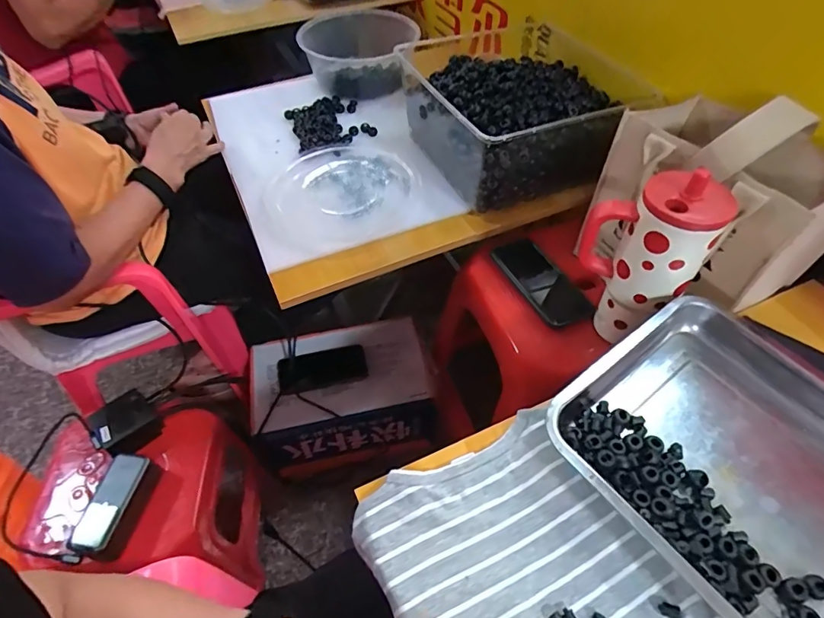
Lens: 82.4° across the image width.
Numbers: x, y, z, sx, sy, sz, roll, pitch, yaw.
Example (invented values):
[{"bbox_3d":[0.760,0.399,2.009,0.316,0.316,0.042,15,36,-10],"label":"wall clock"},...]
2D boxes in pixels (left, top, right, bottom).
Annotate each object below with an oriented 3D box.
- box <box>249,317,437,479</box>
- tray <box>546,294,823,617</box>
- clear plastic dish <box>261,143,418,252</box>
[{"bbox_3d":[-0.136,0.170,0.944,0.327,0.152,0.220,-13,53,-9],"label":"box"},{"bbox_3d":[0.325,0.146,0.401,0.289,0.040,0.346,-32,58,-22],"label":"tray"},{"bbox_3d":[-0.116,-0.184,0.750,0.232,0.040,0.221,-1,52,1],"label":"clear plastic dish"}]

